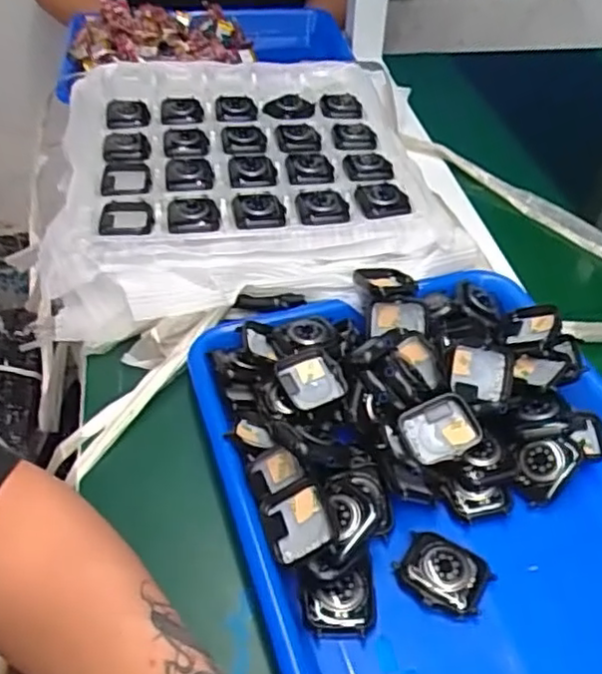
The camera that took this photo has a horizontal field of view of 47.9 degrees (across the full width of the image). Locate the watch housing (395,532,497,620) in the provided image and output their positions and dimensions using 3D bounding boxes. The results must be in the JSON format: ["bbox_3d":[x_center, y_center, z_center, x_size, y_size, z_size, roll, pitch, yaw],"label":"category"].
[{"bbox_3d":[0.076,0.126,0.363,0.047,0.011,0.038,21,48,19],"label":"watch housing"}]

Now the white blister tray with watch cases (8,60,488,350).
[{"bbox_3d":[-0.045,-0.150,0.604,0.348,0.050,0.371,-5,45,-6],"label":"white blister tray with watch cases"}]

